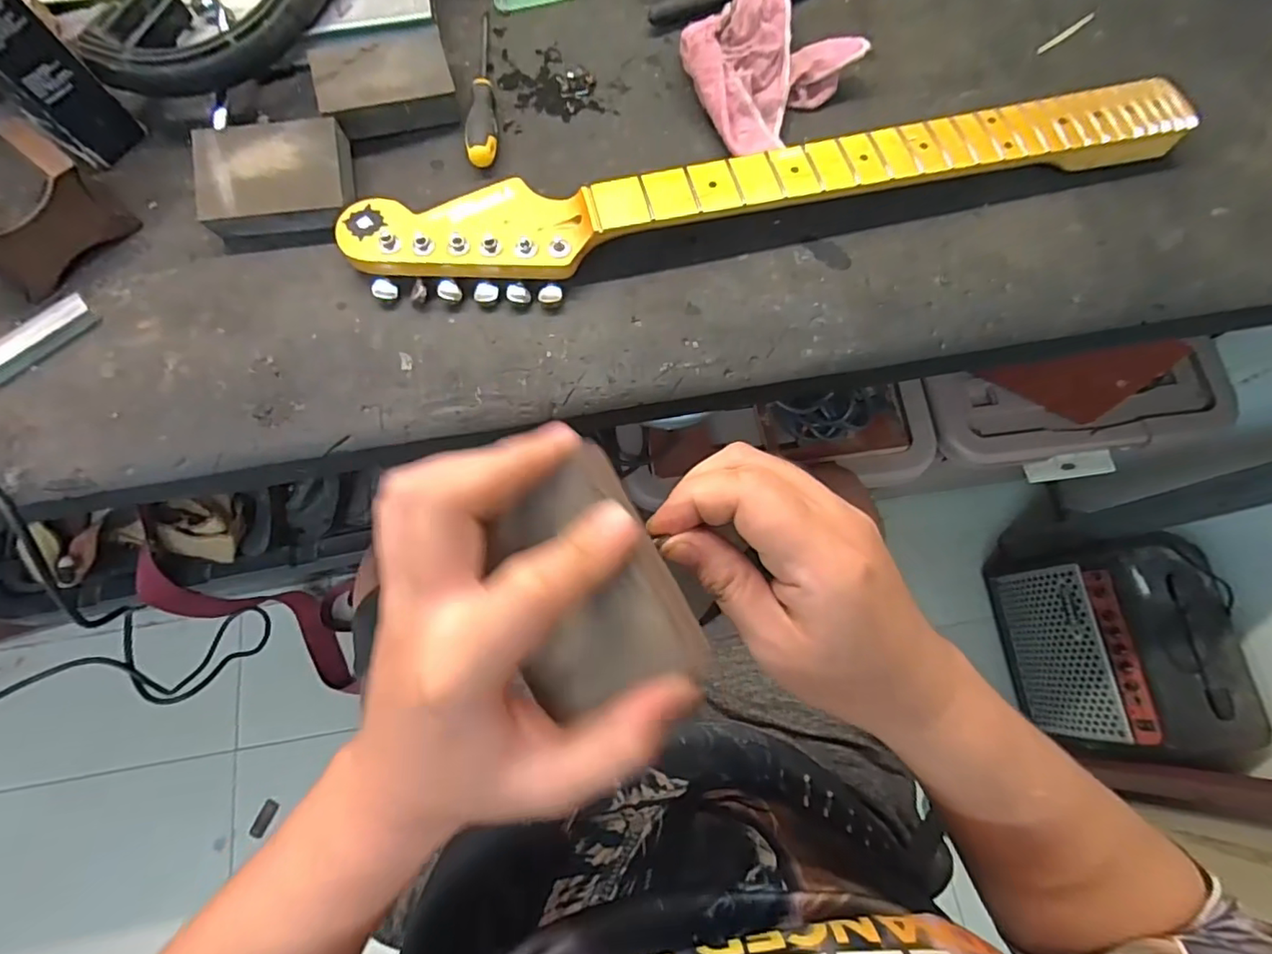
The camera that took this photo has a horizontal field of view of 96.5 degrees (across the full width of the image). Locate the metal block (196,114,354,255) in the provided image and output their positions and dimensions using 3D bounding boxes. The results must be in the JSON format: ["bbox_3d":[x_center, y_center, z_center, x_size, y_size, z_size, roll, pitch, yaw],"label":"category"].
[{"bbox_3d":[-0.264,-0.214,0.419,0.102,0.035,0.080,-9,76,-3],"label":"metal block"}]

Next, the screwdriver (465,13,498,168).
[{"bbox_3d":[-0.123,-0.321,0.459,0.023,0.021,0.165,-3,75,-2],"label":"screwdriver"}]

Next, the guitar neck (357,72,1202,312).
[{"bbox_3d":[0.107,-0.207,0.422,0.620,0.034,0.084,-10,76,-4],"label":"guitar neck"}]

